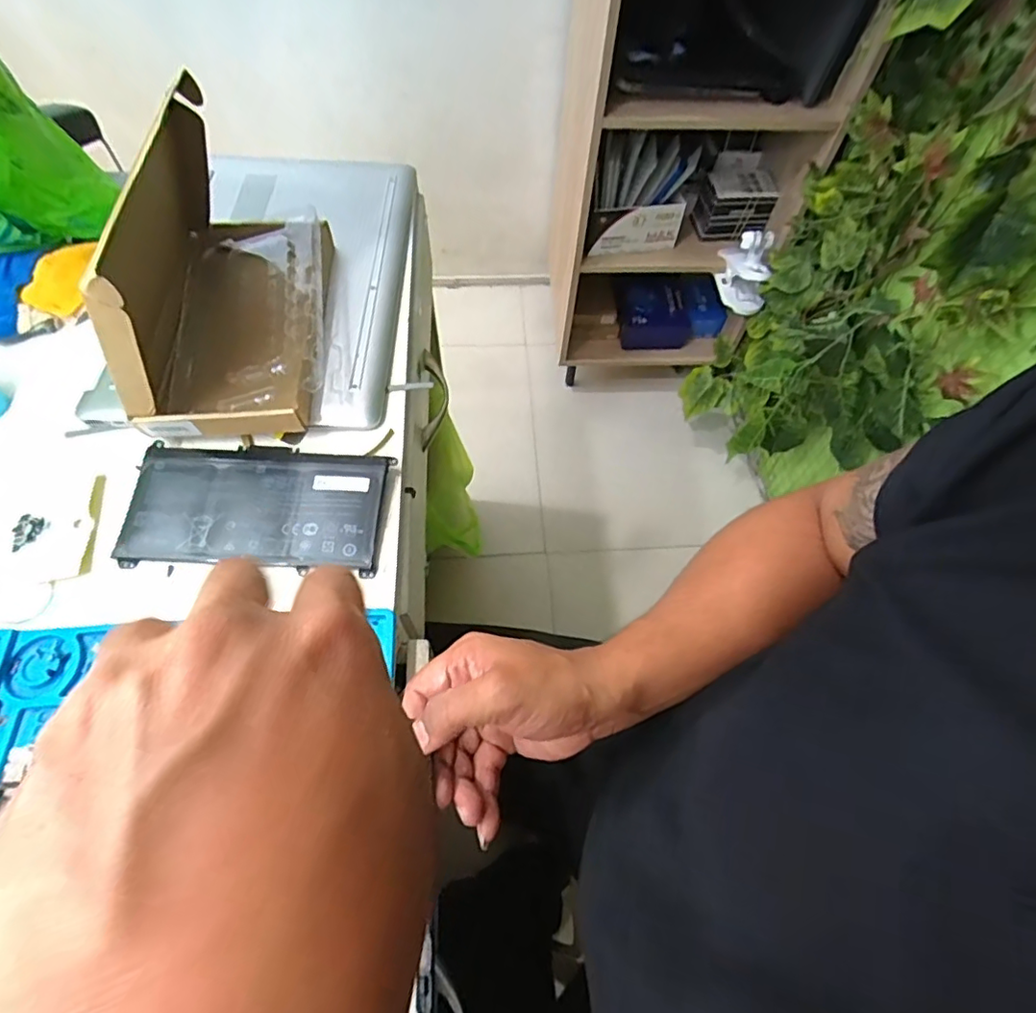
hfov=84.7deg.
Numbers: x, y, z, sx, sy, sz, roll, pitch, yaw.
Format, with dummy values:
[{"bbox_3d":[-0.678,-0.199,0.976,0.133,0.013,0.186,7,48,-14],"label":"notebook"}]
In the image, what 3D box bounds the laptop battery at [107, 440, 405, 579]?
[{"bbox_3d":[-0.191,-0.002,0.418,0.180,0.008,0.095,3,66,1],"label":"laptop battery"}]

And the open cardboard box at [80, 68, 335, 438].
[{"bbox_3d":[-0.234,-0.184,0.444,0.141,0.143,0.236,-4,62,-4],"label":"open cardboard box"}]

